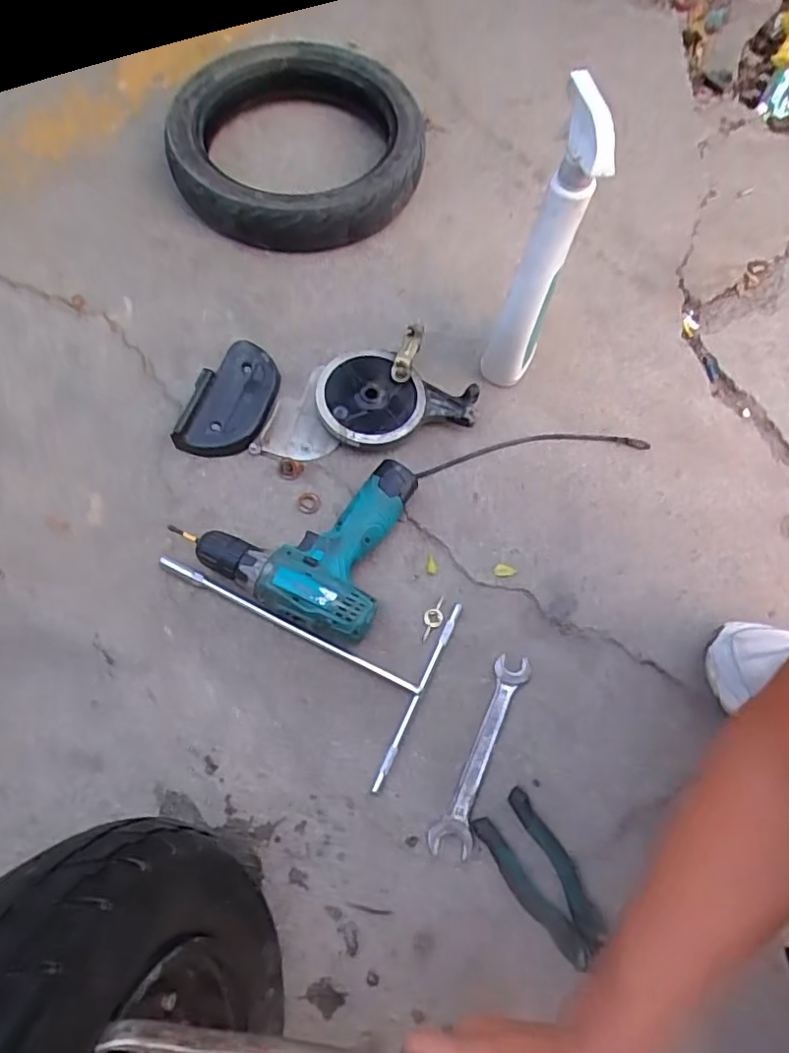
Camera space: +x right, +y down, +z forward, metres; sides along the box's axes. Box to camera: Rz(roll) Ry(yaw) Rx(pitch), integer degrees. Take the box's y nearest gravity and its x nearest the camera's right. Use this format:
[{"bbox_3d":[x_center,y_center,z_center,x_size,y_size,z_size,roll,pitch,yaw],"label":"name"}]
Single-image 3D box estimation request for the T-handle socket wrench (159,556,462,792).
[{"bbox_3d":[-0.102,0.098,0.579,0.292,0.021,0.183,25,68,10],"label":"T-handle socket wrench"}]

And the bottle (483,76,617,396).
[{"bbox_3d":[0.149,-0.265,0.591,0.059,0.298,0.078,14,67,6],"label":"bottle"}]

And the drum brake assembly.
[{"bbox_3d":[-0.040,-0.146,0.669,0.256,0.045,0.131,-17,67,-8],"label":"drum brake assembly"}]

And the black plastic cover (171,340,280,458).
[{"bbox_3d":[-0.182,-0.144,0.664,0.092,0.032,0.147,18,67,8],"label":"black plastic cover"}]

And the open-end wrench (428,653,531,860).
[{"bbox_3d":[0.084,0.211,0.548,0.036,0.005,0.186,22,68,9],"label":"open-end wrench"}]

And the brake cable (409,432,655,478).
[{"bbox_3d":[0.160,-0.091,0.682,0.281,0.005,0.038,-8,67,-6],"label":"brake cable"}]

